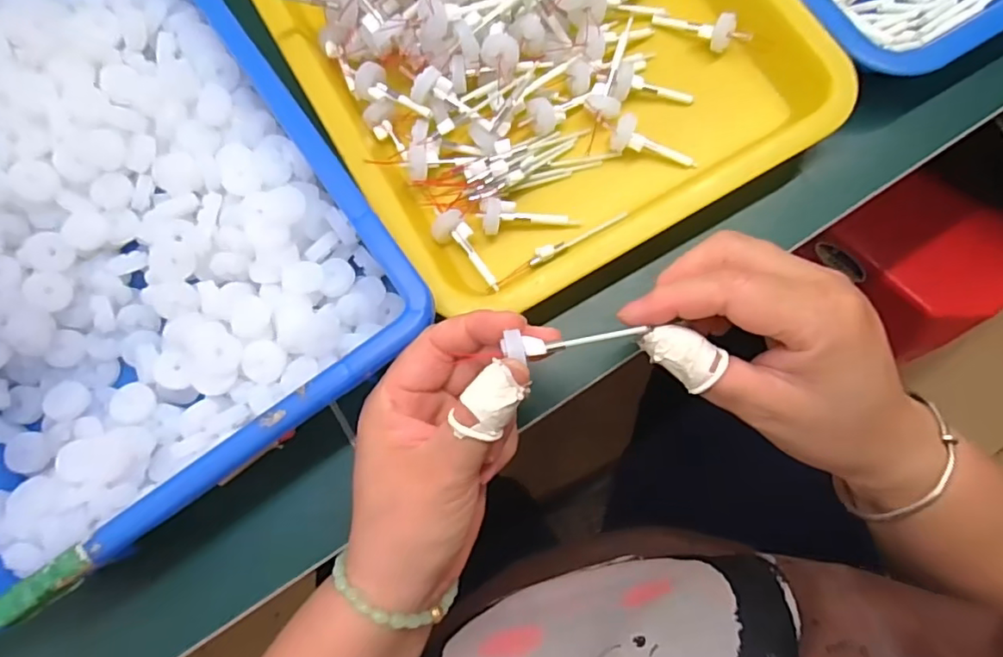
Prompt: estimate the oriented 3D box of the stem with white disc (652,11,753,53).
[{"bbox_3d":[0.119,-0.180,0.343,0.058,0.018,0.015,20,83,16],"label":"stem with white disc"}]

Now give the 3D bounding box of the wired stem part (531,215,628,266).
[{"bbox_3d":[0.043,-0.050,0.317,0.059,0.007,0.008,-23,84,-4],"label":"wired stem part"}]

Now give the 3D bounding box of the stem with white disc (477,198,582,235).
[{"bbox_3d":[0.016,-0.059,0.318,0.056,0.013,0.018,9,83,-1],"label":"stem with white disc"}]

